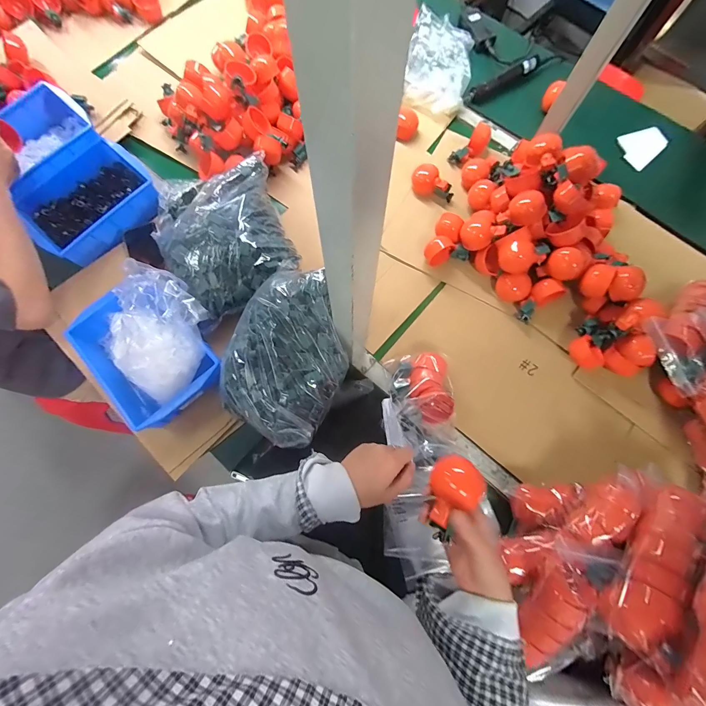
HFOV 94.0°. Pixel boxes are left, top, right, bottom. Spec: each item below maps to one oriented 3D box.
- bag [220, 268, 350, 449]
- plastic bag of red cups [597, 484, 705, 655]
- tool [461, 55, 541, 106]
[{"bbox_3d":[-0.106,0.008,0.514,0.188,0.103,0.241,24,77,5],"label":"bag"},{"bbox_3d":[0.416,0.275,0.440,0.237,0.054,0.060,-38,79,-24],"label":"plastic bag of red cups"},{"bbox_3d":[0.371,-0.678,0.815,0.237,0.028,0.030,-31,78,-8],"label":"tool"}]

